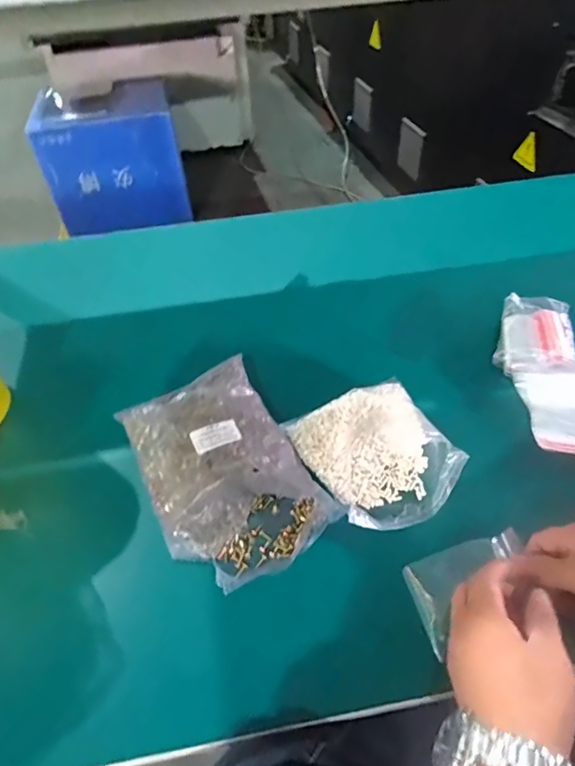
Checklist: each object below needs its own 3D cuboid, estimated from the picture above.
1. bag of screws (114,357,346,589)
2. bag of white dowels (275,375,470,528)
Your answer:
[{"bbox_3d":[-0.071,0.085,0.531,0.168,0.051,0.244,-27,52,-19],"label":"bag of screws"},{"bbox_3d":[0.102,0.070,0.545,0.159,0.030,0.172,-23,51,-16],"label":"bag of white dowels"}]

